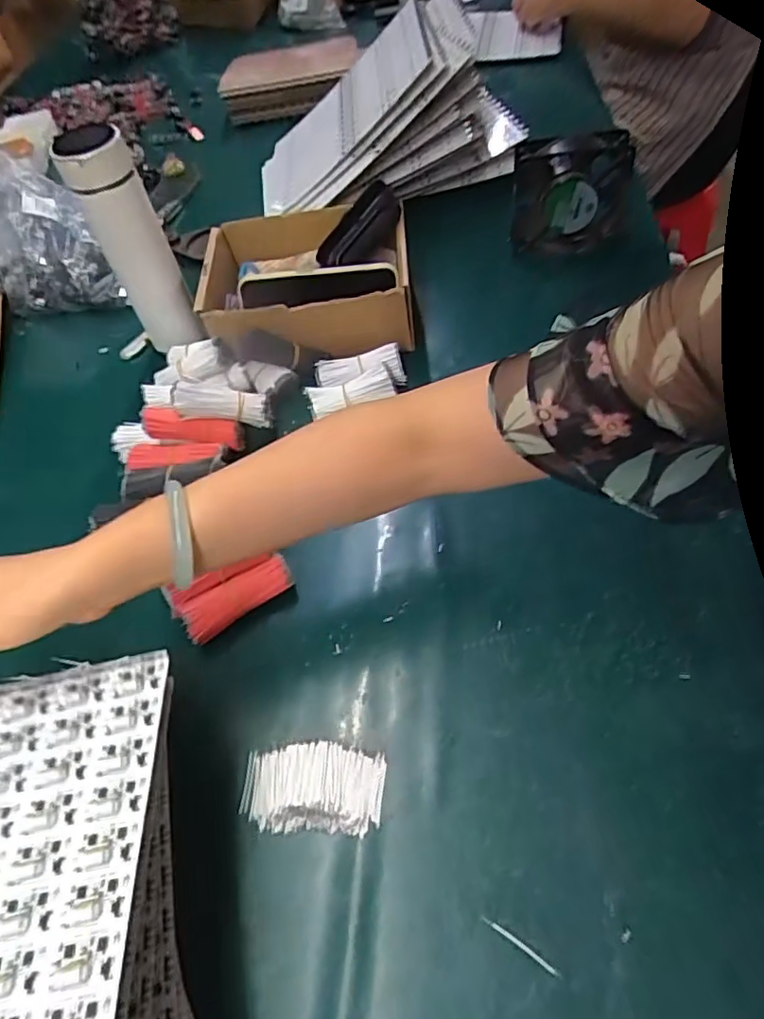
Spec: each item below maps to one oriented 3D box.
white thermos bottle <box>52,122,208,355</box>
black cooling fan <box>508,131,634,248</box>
[{"bbox_3d":[-0.247,-0.258,0.607,0.065,0.229,0.059,-29,57,-15],"label":"white thermos bottle"},{"bbox_3d":[0.207,-0.352,0.664,0.118,0.112,0.030,3,55,11],"label":"black cooling fan"}]

